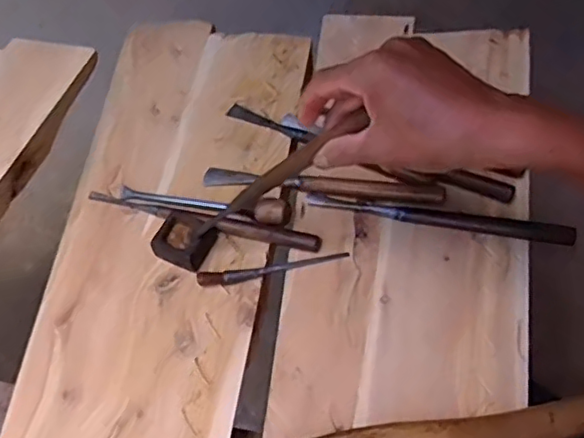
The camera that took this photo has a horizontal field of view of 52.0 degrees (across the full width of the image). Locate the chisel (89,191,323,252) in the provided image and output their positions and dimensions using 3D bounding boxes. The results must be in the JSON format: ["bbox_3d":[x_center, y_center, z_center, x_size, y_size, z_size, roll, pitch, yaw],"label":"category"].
[{"bbox_3d":[-0.095,-0.002,0.612,0.254,0.018,0.022,12,58,12],"label":"chisel"}]

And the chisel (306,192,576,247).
[{"bbox_3d":[0.138,-0.004,0.580,0.252,0.023,0.015,11,58,12],"label":"chisel"}]

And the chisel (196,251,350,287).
[{"bbox_3d":[-0.018,0.048,0.576,0.145,0.009,0.014,-9,56,-2],"label":"chisel"}]

